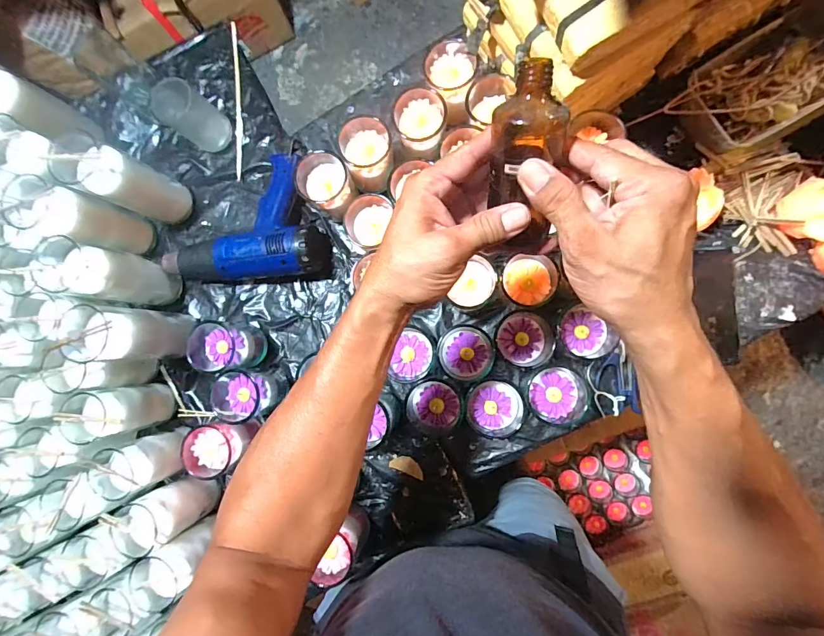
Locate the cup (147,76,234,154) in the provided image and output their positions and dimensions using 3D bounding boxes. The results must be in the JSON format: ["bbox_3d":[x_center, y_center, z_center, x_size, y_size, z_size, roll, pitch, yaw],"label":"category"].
[{"bbox_3d":[-0.346,-0.317,0.620,0.083,0.080,0.068,36,91,9],"label":"cup"}]

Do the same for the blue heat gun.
[{"bbox_3d":[-0.262,-0.158,0.599,0.266,0.074,0.201,-2,86,8],"label":"blue heat gun"}]

